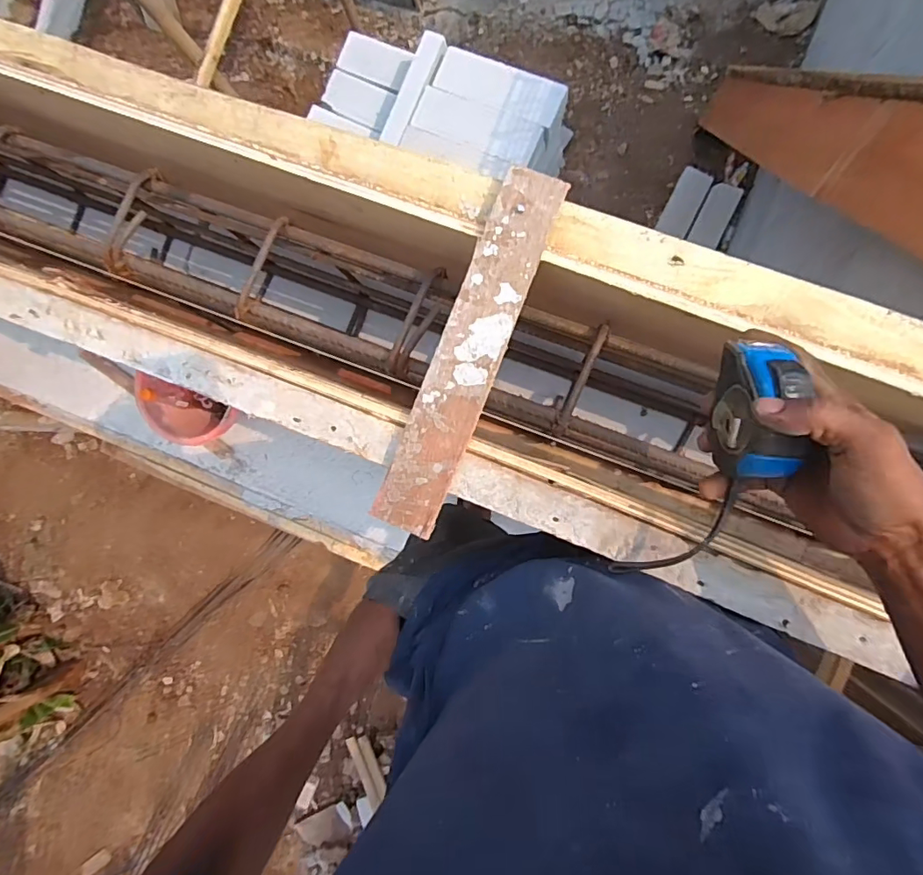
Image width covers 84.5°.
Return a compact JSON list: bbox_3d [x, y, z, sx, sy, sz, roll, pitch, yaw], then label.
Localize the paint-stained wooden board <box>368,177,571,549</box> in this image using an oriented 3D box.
[{"bbox_3d":[0.006,-0.063,0.394,0.051,0.013,0.286,22,92,7],"label":"paint-stained wooden board"}]

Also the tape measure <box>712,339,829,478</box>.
[{"bbox_3d":[0.183,-0.020,0.310,0.038,0.054,0.082,1,90,7],"label":"tape measure"}]

